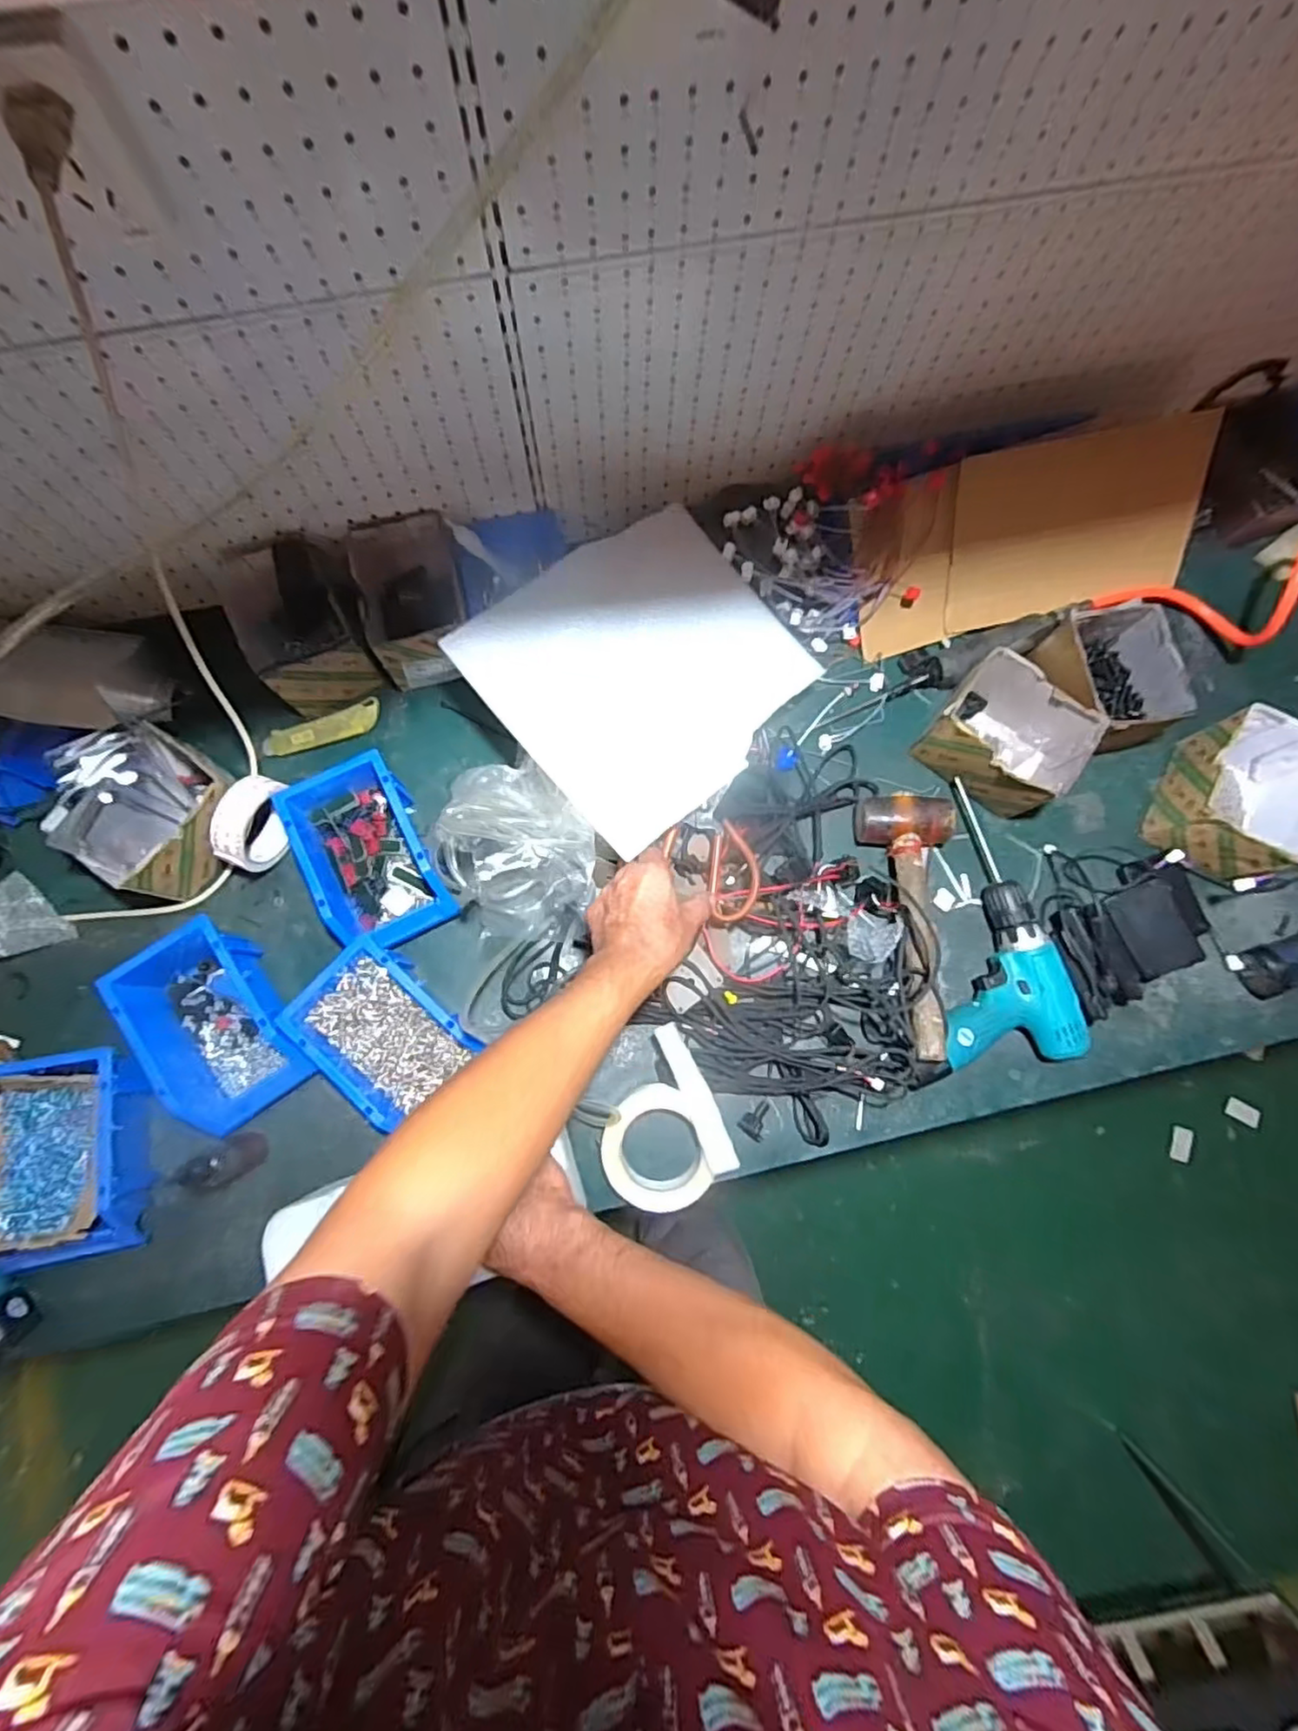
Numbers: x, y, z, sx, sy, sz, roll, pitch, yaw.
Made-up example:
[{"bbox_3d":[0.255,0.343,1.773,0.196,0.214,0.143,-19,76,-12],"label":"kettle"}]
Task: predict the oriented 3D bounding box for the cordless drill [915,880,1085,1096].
[{"bbox_3d":[0.380,0.147,0.685,0.147,0.051,0.235,28,79,5],"label":"cordless drill"}]

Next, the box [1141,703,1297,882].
[{"bbox_3d":[0.638,-0.072,0.708,0.125,0.092,0.157,25,79,4],"label":"box"}]

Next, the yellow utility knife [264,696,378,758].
[{"bbox_3d":[-0.368,-0.153,0.740,0.137,0.017,0.032,-22,79,-6],"label":"yellow utility knife"}]

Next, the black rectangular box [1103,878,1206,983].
[{"bbox_3d":[0.547,0.070,0.712,0.071,0.025,0.098,-21,84,13],"label":"black rectangular box"}]

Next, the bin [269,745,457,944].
[{"bbox_3d":[-0.291,-0.009,0.688,0.119,0.075,0.192,-24,80,-6],"label":"bin"}]

